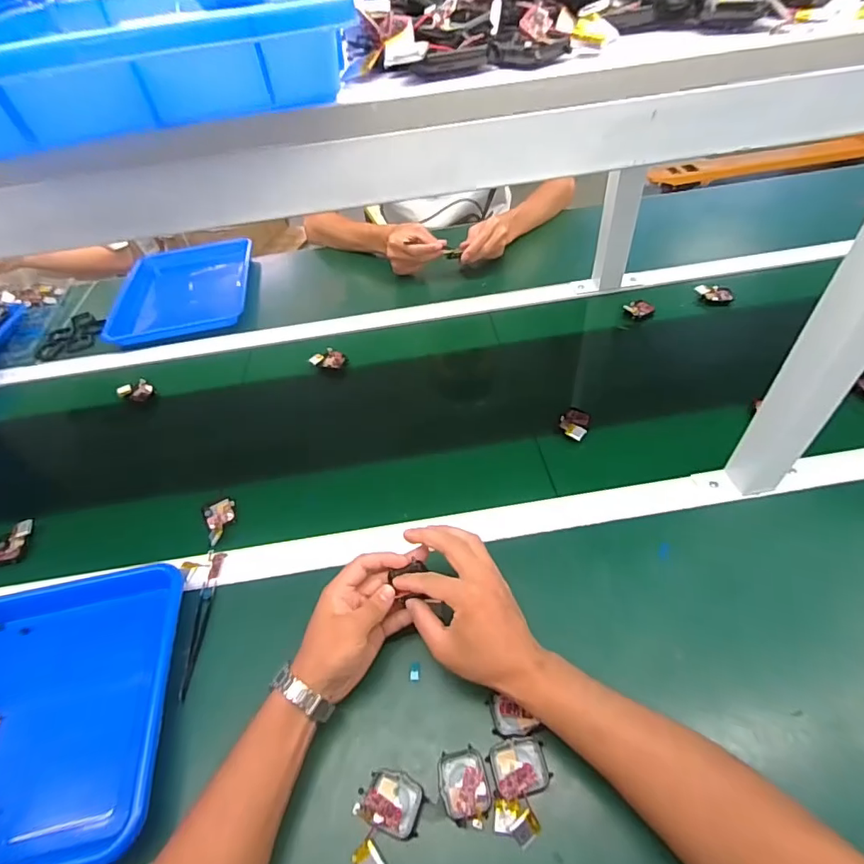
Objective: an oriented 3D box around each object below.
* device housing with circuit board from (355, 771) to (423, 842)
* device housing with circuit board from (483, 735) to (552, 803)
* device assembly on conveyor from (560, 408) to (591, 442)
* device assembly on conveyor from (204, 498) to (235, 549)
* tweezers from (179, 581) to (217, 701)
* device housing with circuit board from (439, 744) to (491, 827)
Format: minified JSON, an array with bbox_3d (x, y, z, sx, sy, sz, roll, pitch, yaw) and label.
[{"bbox_3d":[-0.034,0.300,0.396,0.049,0.016,0.040,8,50,14],"label":"device housing with circuit board"},{"bbox_3d":[0.072,0.276,0.402,0.047,0.011,0.040,-12,48,-4],"label":"device housing with circuit board"},{"bbox_3d":[0.188,-0.011,0.645,0.037,0.013,0.053,15,52,20],"label":"device assembly on conveyor"},{"bbox_3d":[-0.257,0.108,0.594,0.034,0.011,0.059,-19,49,-10],"label":"device assembly on conveyor"},{"bbox_3d":[-0.241,0.210,0.503,0.015,0.012,0.120,-9,48,-1],"label":"tweezers"},{"bbox_3d":[0.027,0.289,0.398,0.038,0.010,0.052,-13,48,-5],"label":"device housing with circuit board"}]

